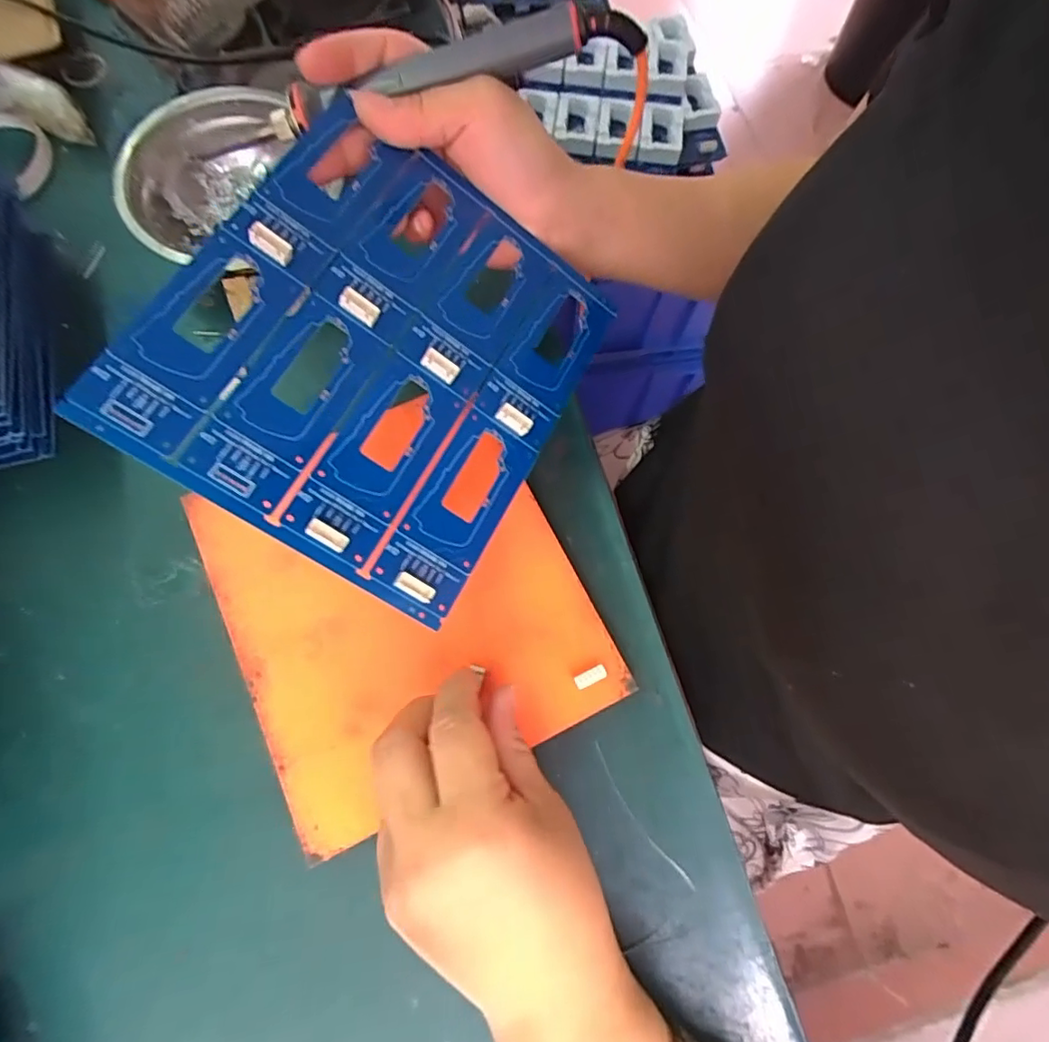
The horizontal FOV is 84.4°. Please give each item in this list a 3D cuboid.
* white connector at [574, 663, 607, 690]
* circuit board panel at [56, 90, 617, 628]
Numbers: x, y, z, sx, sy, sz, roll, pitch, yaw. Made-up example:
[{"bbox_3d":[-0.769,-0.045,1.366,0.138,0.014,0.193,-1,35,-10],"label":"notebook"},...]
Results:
[{"bbox_3d":[0.031,0.074,0.273,0.016,0.004,0.007,-24,74,-9],"label":"white connector"},{"bbox_3d":[-0.057,-0.073,0.249,0.157,0.007,0.182,34,72,-16],"label":"circuit board panel"}]

